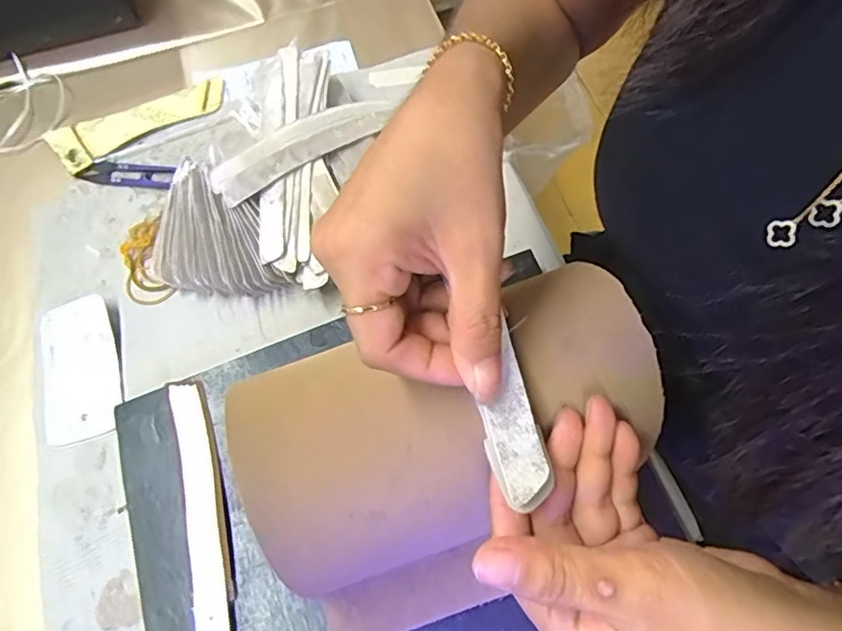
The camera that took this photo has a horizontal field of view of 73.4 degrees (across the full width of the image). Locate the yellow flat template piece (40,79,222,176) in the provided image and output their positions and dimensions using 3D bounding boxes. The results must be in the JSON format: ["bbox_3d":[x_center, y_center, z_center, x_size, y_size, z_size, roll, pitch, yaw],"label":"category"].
[{"bbox_3d":[-0.254,-0.177,0.506,0.155,0.009,0.056,-29,67,-11],"label":"yellow flat template piece"}]

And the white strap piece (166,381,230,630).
[{"bbox_3d":[-0.130,0.126,0.335,0.023,0.012,0.187,-15,65,-5],"label":"white strap piece"}]

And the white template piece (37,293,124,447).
[{"bbox_3d":[-0.246,0.037,0.403,0.055,0.009,0.105,-18,65,-6],"label":"white template piece"}]

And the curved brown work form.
[{"bbox_3d":[0.013,0.040,0.244,0.178,0.041,0.092,-26,66,-7],"label":"curved brown work form"}]

